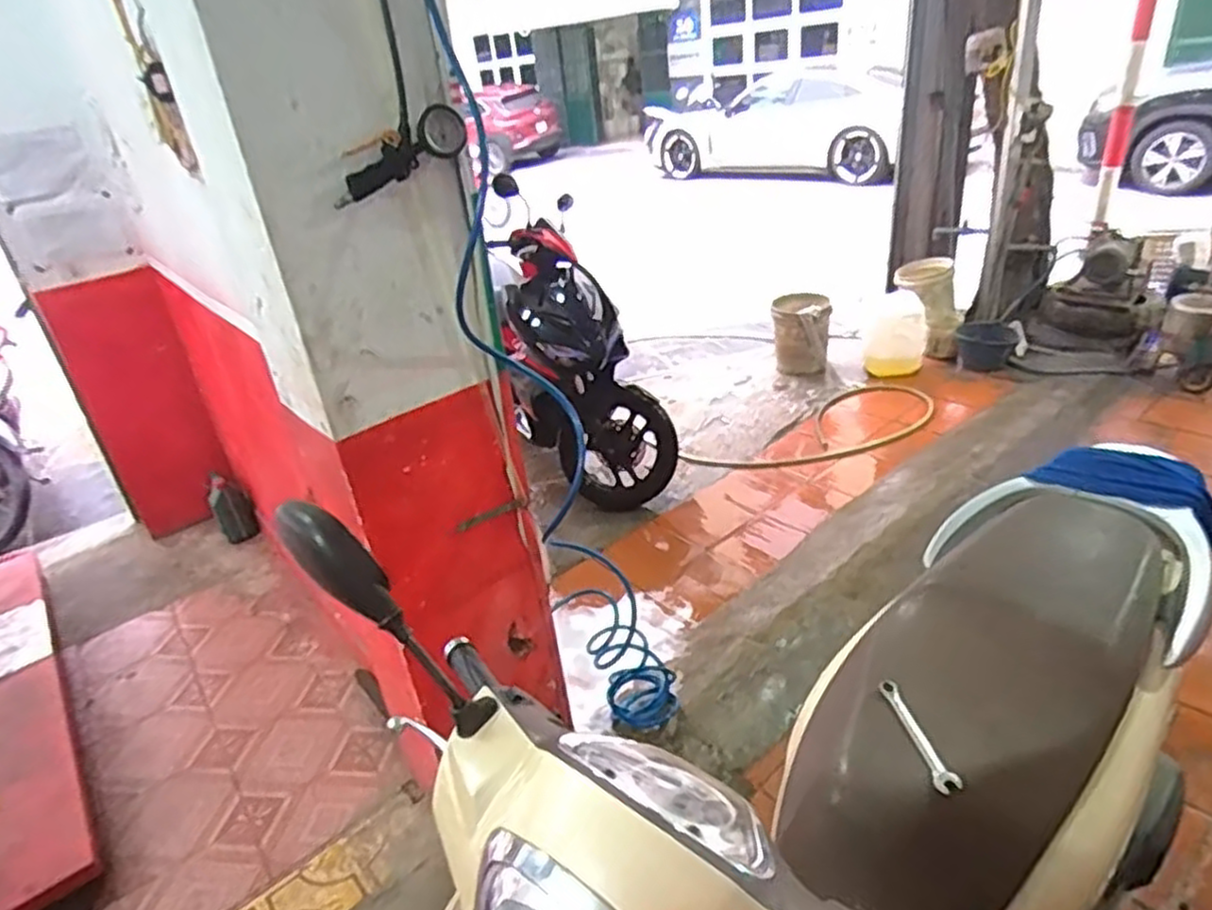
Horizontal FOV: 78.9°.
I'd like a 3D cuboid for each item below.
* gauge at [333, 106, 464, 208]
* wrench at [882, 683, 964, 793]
[{"bbox_3d":[-0.320,-0.460,1.133,0.237,0.082,0.038,-36,35,-9],"label":"gauge"},{"bbox_3d":[0.403,0.361,0.960,0.034,0.008,0.176,-10,29,-5],"label":"wrench"}]

